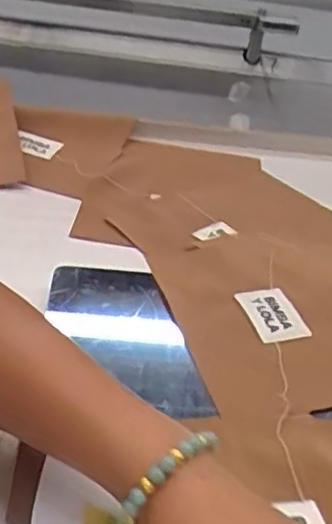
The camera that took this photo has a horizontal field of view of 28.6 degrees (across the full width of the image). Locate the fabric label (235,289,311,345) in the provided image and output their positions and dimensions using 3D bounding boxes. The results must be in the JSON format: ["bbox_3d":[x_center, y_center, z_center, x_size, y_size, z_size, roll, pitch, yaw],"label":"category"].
[{"bbox_3d":[0.084,0.042,0.511,0.038,0.007,0.056,-20,51,-13],"label":"fabric label"}]

